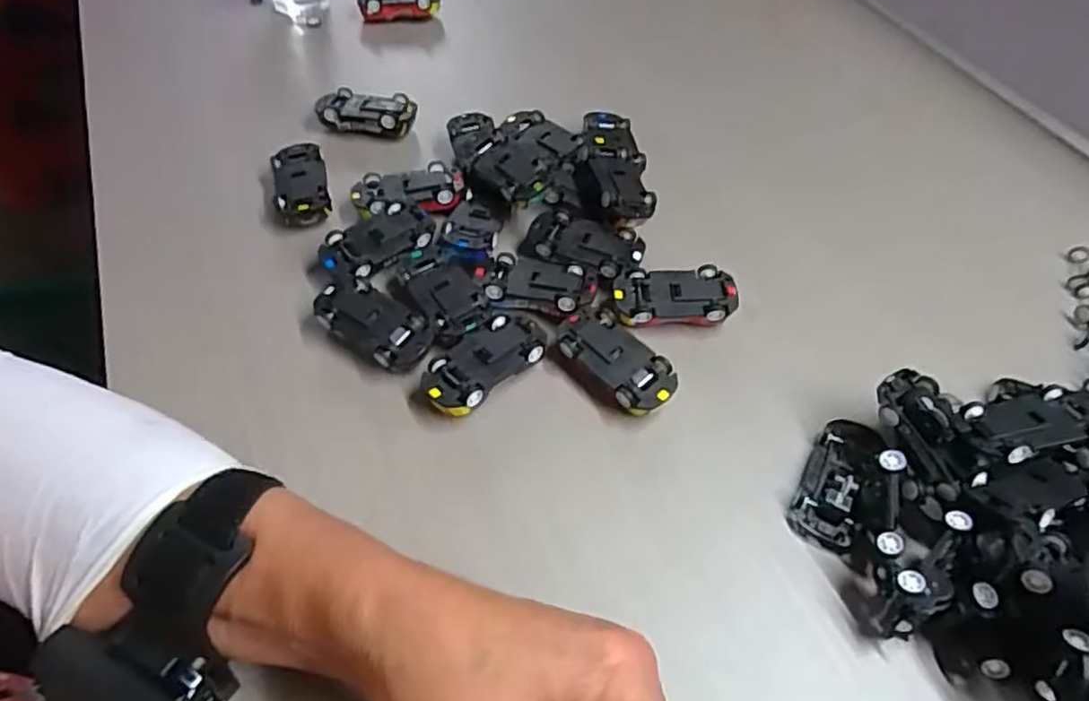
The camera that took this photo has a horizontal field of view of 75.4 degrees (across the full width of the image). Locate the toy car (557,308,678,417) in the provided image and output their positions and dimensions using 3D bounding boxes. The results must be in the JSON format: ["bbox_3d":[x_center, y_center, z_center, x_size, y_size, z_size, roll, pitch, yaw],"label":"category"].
[{"bbox_3d":[0.035,0.006,0.347,0.031,0.016,0.063,-37,63,-23],"label":"toy car"}]

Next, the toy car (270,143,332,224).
[{"bbox_3d":[-0.144,-0.097,0.420,0.030,0.020,0.060,-14,56,-10],"label":"toy car"}]

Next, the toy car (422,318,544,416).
[{"bbox_3d":[-0.030,0.008,0.343,0.062,0.016,0.031,-37,63,-23],"label":"toy car"}]

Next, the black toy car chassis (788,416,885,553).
[{"bbox_3d":[0.133,0.056,0.317,0.028,0.012,0.064,23,58,15],"label":"black toy car chassis"}]

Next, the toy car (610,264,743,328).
[{"bbox_3d":[0.069,-0.028,0.376,0.065,0.016,0.031,-2,55,-2],"label":"toy car"}]

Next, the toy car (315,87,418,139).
[{"bbox_3d":[-0.116,-0.154,0.463,0.064,0.023,0.024,5,55,3],"label":"toy car"}]

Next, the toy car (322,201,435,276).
[{"bbox_3d":[-0.092,-0.057,0.389,0.060,0.018,0.032,-34,62,-22],"label":"toy car"}]

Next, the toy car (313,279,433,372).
[{"bbox_3d":[-0.086,-0.011,0.356,0.064,0.017,0.031,31,60,20],"label":"toy car"}]

